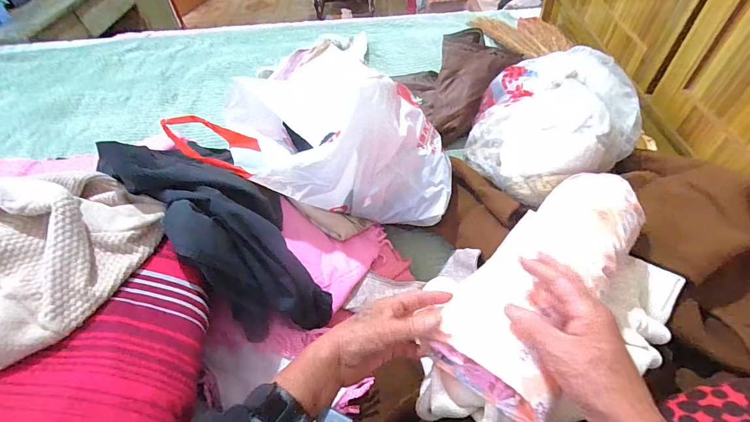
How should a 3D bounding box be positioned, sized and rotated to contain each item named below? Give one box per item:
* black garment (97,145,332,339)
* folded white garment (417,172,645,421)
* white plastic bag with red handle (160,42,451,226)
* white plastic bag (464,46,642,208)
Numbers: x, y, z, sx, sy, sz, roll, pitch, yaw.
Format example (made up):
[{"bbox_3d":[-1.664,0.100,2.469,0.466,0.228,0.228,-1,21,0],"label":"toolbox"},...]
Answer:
[{"bbox_3d":[-0.172,0.025,0.477,0.258,0.192,0.152,34,59,29],"label":"black garment"},{"bbox_3d":[0.192,0.058,0.399,0.119,0.057,0.317,34,58,28],"label":"folded white garment"},{"bbox_3d":[-0.075,-0.117,0.607,0.394,0.239,0.216,-2,49,3],"label":"white plastic bag with red handle"},{"bbox_3d":[0.306,-0.161,0.634,0.254,0.141,0.281,28,57,26],"label":"white plastic bag"}]

